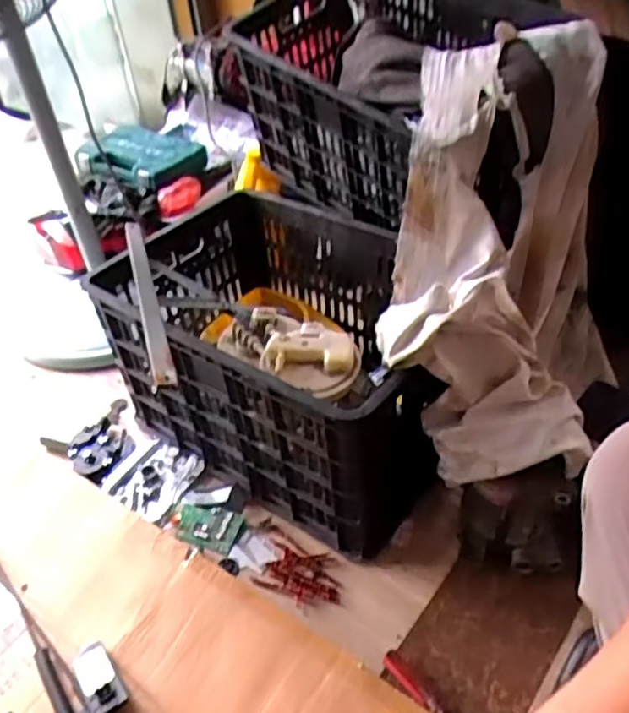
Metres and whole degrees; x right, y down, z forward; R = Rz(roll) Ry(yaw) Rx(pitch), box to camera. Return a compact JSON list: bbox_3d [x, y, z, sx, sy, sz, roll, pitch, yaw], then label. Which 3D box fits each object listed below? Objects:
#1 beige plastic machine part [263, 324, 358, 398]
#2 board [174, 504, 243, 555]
[{"bbox_3d":[-0.006,0.002,0.774,0.112,0.032,0.093,3,42,11],"label":"beige plastic machine part"},{"bbox_3d":[-0.153,0.241,0.918,0.091,0.011,0.066,9,42,18],"label":"board"}]

